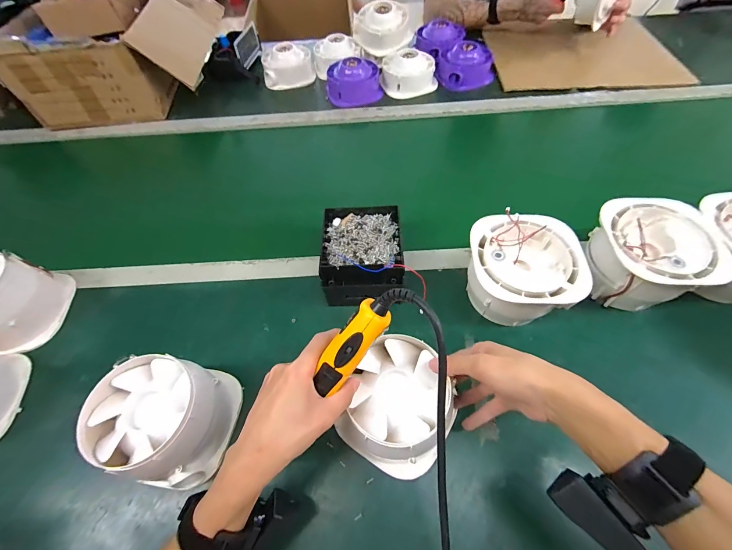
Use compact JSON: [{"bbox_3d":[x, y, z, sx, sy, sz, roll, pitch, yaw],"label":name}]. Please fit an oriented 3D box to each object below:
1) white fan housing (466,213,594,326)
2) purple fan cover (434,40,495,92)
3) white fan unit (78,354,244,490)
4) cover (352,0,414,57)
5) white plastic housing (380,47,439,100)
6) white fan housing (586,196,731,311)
[{"bbox_3d":[0.211,0.002,0.459,0.136,0.101,0.135,5,57,6],"label":"white fan housing"},{"bbox_3d":[0.253,-0.534,0.826,0.136,0.069,0.105,-11,57,-4],"label":"purple fan cover"},{"bbox_3d":[-0.231,0.172,0.388,0.139,0.106,0.128,1,57,4],"label":"white fan unit"},{"bbox_3d":[0.044,-0.645,0.843,0.132,0.079,0.110,-22,59,-11],"label":"cover"},{"bbox_3d":[0.111,-0.522,0.826,0.143,0.071,0.138,3,57,5],"label":"white plastic housing"},{"bbox_3d":[0.393,-0.026,0.466,0.134,0.103,0.131,-1,57,2],"label":"white fan housing"}]

